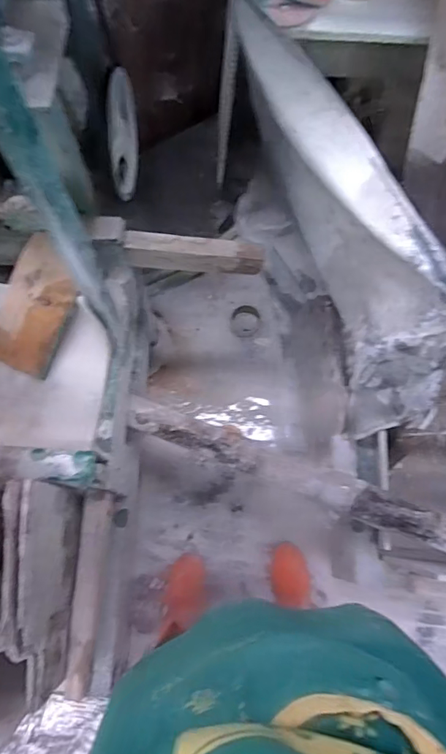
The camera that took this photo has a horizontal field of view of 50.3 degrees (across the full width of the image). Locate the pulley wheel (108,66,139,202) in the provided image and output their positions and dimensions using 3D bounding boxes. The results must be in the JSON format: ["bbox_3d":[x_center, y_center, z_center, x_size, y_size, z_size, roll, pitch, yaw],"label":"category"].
[{"bbox_3d":[-0.178,-0.426,0.855,0.019,0.197,0.197,0,72,1],"label":"pulley wheel"}]

